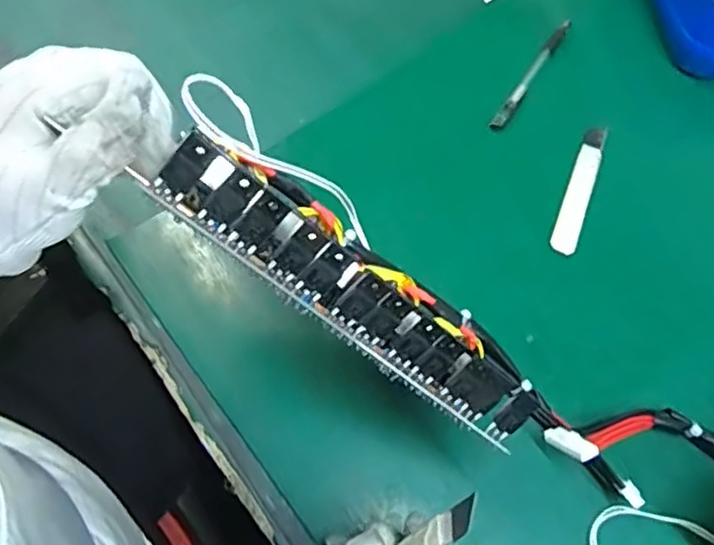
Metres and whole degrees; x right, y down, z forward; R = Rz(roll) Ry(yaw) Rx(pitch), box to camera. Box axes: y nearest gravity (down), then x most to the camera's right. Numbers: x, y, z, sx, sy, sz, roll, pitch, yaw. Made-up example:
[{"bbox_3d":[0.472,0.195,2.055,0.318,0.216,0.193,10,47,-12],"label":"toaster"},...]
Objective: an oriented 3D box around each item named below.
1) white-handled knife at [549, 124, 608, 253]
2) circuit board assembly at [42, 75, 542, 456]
[{"bbox_3d":[0.196,-0.075,0.559,0.022,0.004,0.135,21,66,8],"label":"white-handled knife"},{"bbox_3d":[0.007,0.012,0.314,0.240,0.032,0.044,40,65,-23],"label":"circuit board assembly"}]

